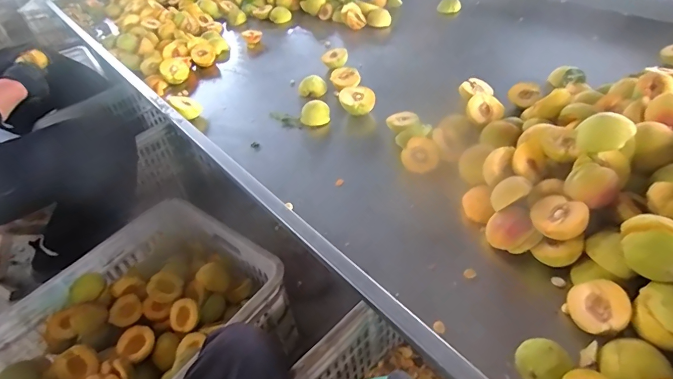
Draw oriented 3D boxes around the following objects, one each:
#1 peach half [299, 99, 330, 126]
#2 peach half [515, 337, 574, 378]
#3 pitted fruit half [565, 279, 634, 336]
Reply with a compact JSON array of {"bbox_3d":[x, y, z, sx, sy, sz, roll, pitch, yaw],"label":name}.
[{"bbox_3d":[-0.042,-0.149,0.803,0.057,0.038,0.048,-4,44,3],"label":"peach half"},{"bbox_3d":[0.208,0.177,0.410,0.044,0.027,0.046,-4,44,4],"label":"peach half"},{"bbox_3d":[0.292,0.132,0.446,0.059,0.024,0.059,-25,48,31],"label":"pitted fruit half"}]

